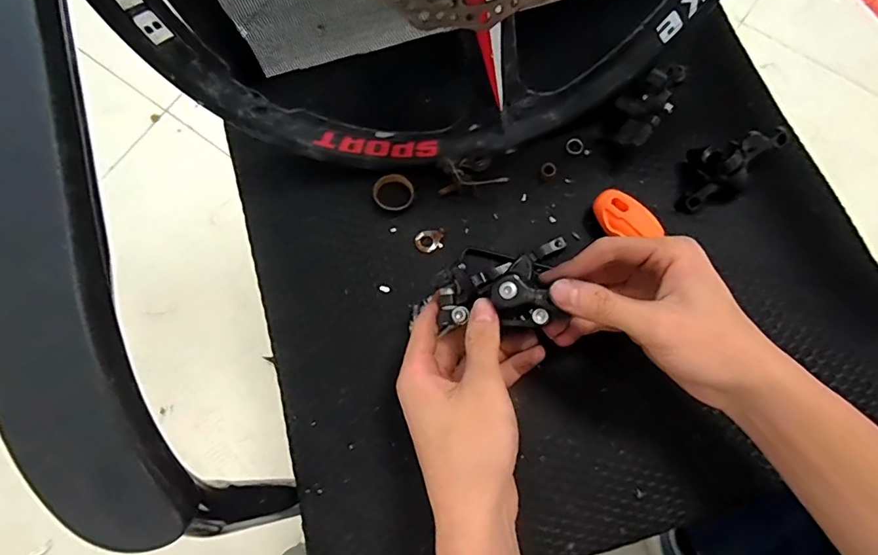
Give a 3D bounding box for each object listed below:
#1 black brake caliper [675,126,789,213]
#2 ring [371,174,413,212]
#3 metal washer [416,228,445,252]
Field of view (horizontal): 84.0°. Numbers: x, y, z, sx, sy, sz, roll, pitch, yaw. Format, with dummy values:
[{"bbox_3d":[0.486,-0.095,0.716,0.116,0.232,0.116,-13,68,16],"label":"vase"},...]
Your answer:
[{"bbox_3d":[0.222,-0.088,0.377,0.083,0.039,0.048,-32,79,-7],"label":"black brake caliper"},{"bbox_3d":[-0.036,-0.069,0.391,0.032,0.009,0.032,0,77,0],"label":"ring"},{"bbox_3d":[-0.007,-0.029,0.388,0.023,0.004,0.018,-7,77,-1],"label":"metal washer"}]

